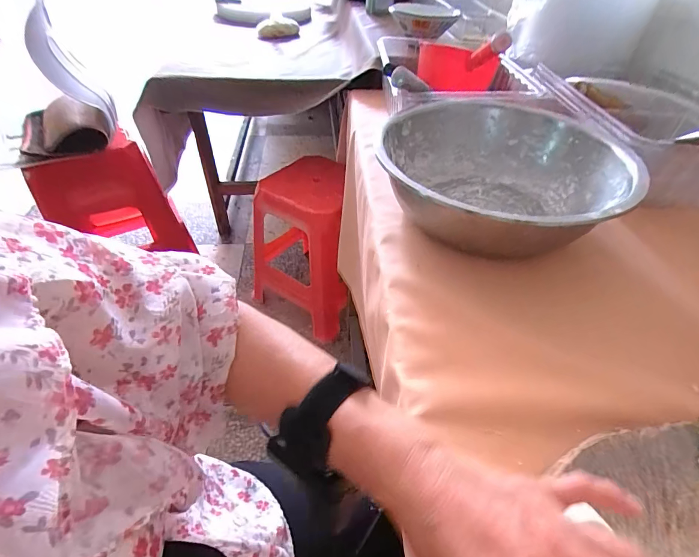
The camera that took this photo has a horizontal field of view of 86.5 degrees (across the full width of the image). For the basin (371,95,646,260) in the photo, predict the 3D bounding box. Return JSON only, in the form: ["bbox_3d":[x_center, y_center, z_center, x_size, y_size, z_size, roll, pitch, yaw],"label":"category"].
[{"bbox_3d":[0.208,-0.151,0.541,0.315,0.110,0.335,2,46,-2],"label":"basin"}]

